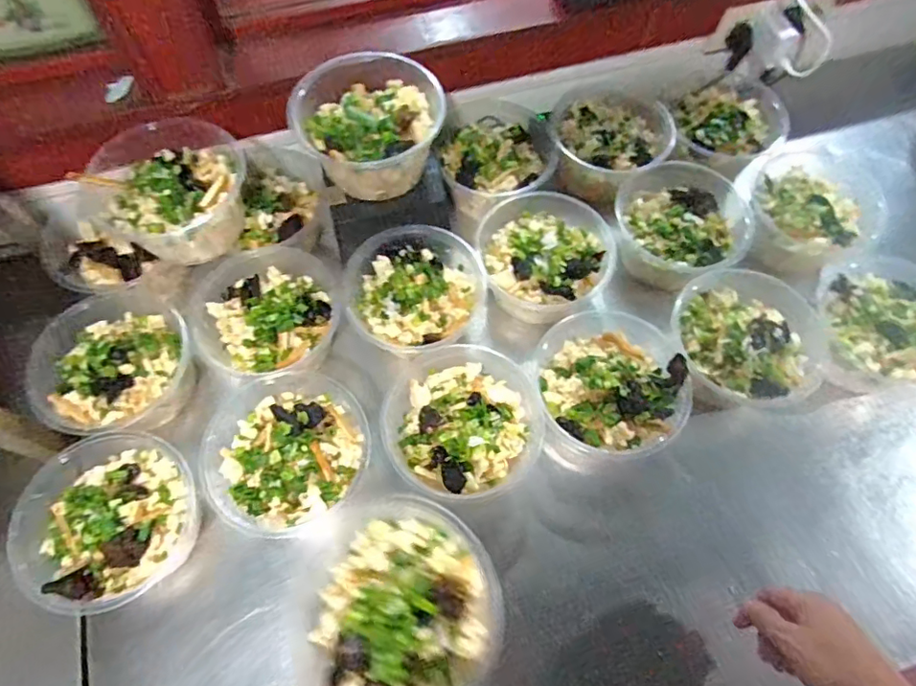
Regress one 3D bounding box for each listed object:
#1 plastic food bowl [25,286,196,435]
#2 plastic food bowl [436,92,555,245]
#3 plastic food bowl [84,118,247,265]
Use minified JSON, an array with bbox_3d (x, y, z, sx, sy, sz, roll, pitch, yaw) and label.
[{"bbox_3d":[-0.387,0.017,0.630,0.156,0.067,0.168,1,64,-1],"label":"plastic food bowl"},{"bbox_3d":[0.055,-0.258,0.778,0.164,0.071,0.168,1,64,-1],"label":"plastic food bowl"},{"bbox_3d":[-0.332,-0.173,0.655,0.165,0.106,0.178,1,64,-1],"label":"plastic food bowl"}]

